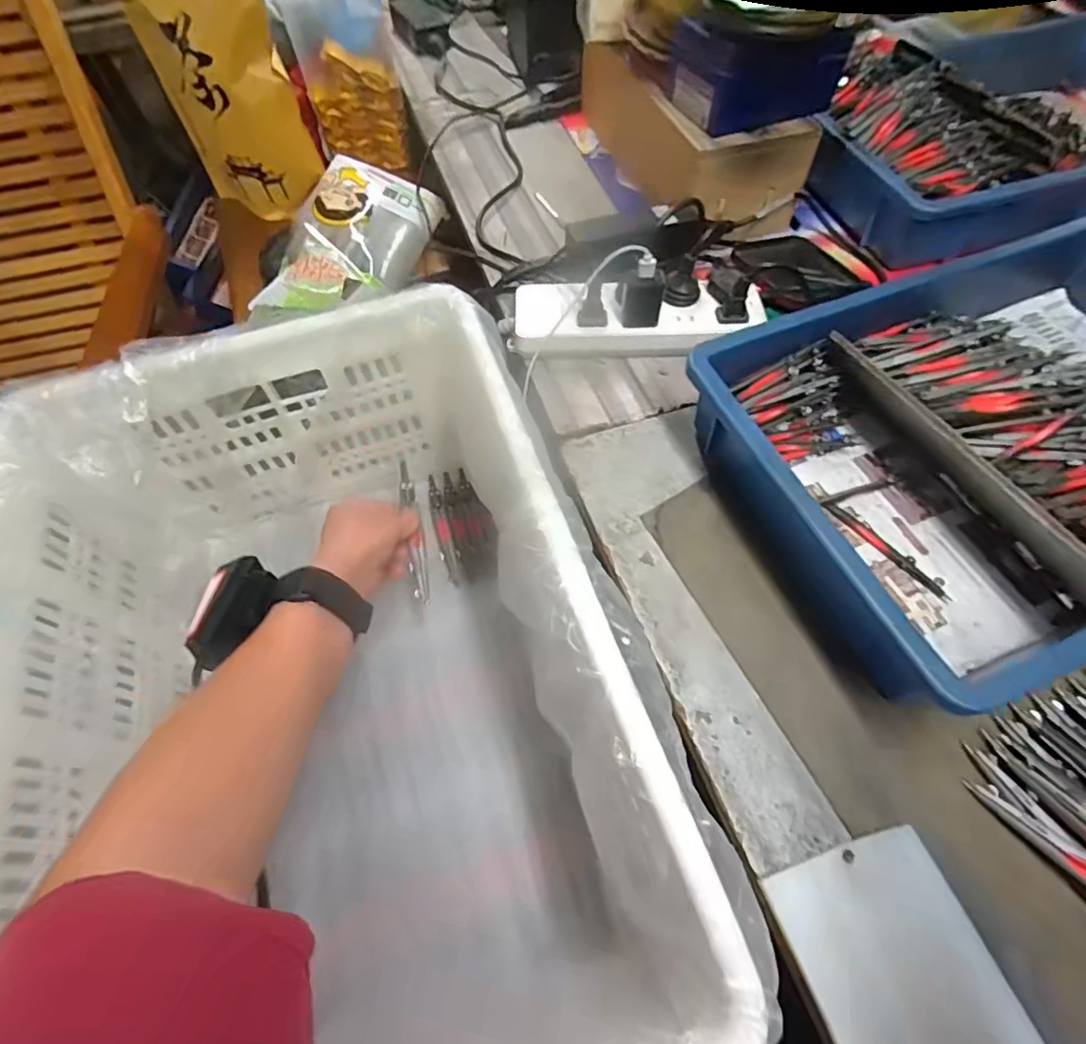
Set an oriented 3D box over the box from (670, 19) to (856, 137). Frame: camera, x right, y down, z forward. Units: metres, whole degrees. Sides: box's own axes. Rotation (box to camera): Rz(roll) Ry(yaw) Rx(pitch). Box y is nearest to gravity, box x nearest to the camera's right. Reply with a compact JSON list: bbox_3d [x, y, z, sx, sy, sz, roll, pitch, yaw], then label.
[{"bbox_3d":[0.206,-0.442,0.541,0.143,0.069,0.090,-20,61,-10],"label":"box"}]

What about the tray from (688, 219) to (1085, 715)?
[{"bbox_3d":[0.369,-0.069,0.420,0.433,0.078,0.282,-20,61,-10],"label":"tray"}]

